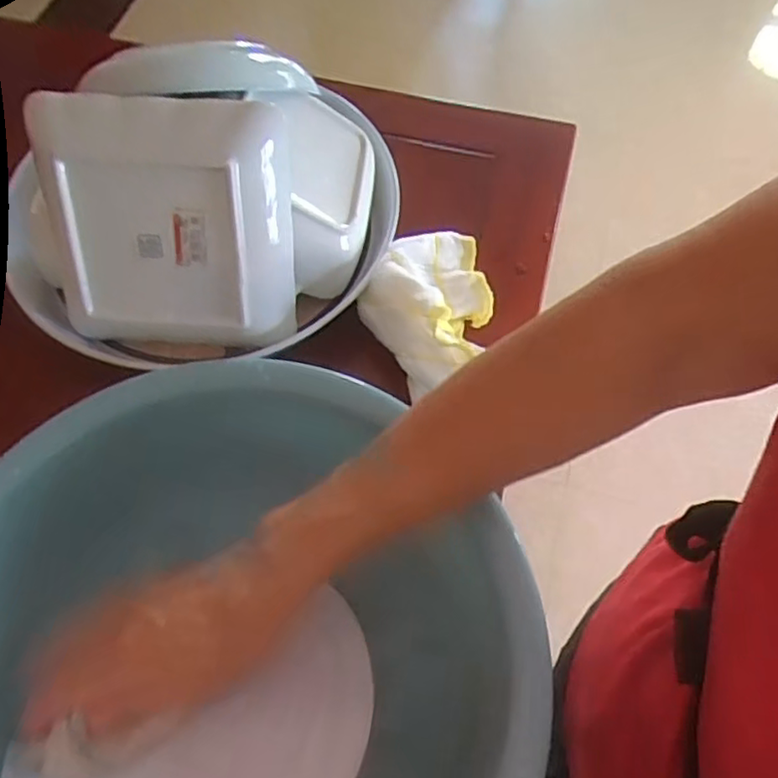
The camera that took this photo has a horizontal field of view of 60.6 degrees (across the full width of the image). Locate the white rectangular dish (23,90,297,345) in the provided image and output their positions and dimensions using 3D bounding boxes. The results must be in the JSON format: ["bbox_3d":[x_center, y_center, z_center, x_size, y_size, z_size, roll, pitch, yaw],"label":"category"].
[{"bbox_3d":[-0.152,-0.111,0.454,0.165,0.173,0.045,1,29,-3],"label":"white rectangular dish"}]

